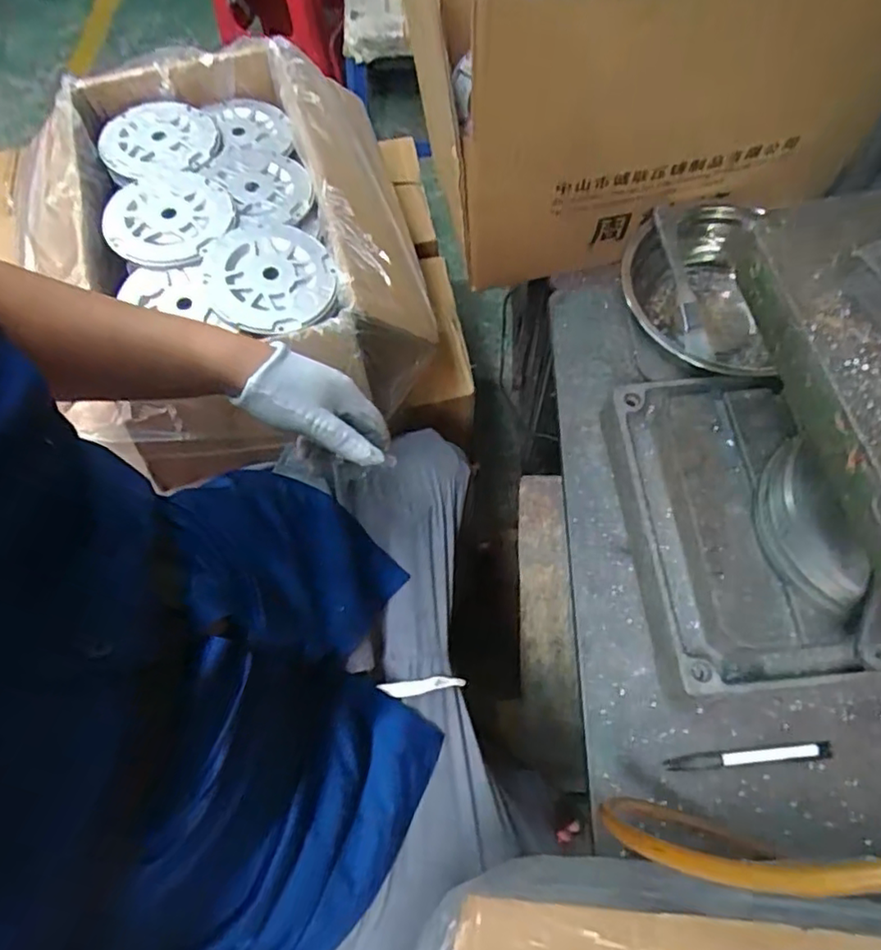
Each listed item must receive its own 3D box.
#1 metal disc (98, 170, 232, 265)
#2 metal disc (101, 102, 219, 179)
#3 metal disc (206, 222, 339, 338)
[{"bbox_3d":[-0.300,-0.288,0.690,0.127,0.020,0.137,9,67,7],"label":"metal disc"},{"bbox_3d":[-0.348,-0.405,0.759,0.130,0.019,0.130,-1,66,2],"label":"metal disc"},{"bbox_3d":[-0.182,-0.215,0.661,0.132,0.019,0.131,-1,66,2],"label":"metal disc"}]

